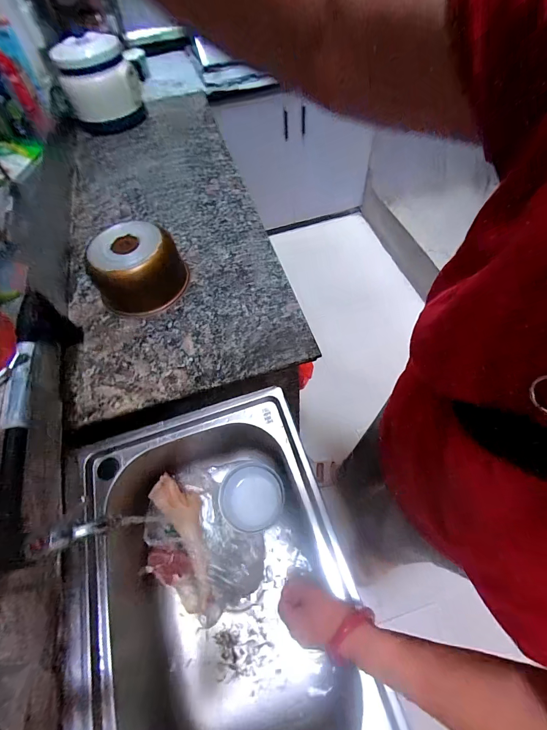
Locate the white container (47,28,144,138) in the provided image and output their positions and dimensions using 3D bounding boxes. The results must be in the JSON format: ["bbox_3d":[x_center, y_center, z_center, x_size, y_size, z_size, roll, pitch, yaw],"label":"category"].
[{"bbox_3d":[-0.600,-0.977,1.116,0.244,0.231,0.216,-22,61,-9],"label":"white container"}]

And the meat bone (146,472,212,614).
[{"bbox_3d":[-0.185,0.338,0.609,0.104,0.070,0.230,-15,59,-4],"label":"meat bone"}]

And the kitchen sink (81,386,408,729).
[{"bbox_3d":[-0.075,0.355,0.530,0.354,0.188,0.533,-17,59,-5],"label":"kitchen sink"}]

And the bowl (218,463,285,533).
[{"bbox_3d":[-0.042,0.261,0.633,0.127,0.056,0.116,-2,59,4],"label":"bowl"}]

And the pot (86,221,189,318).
[{"bbox_3d":[-0.284,-0.202,0.677,0.178,0.121,0.144,-19,61,-8],"label":"pot"}]

